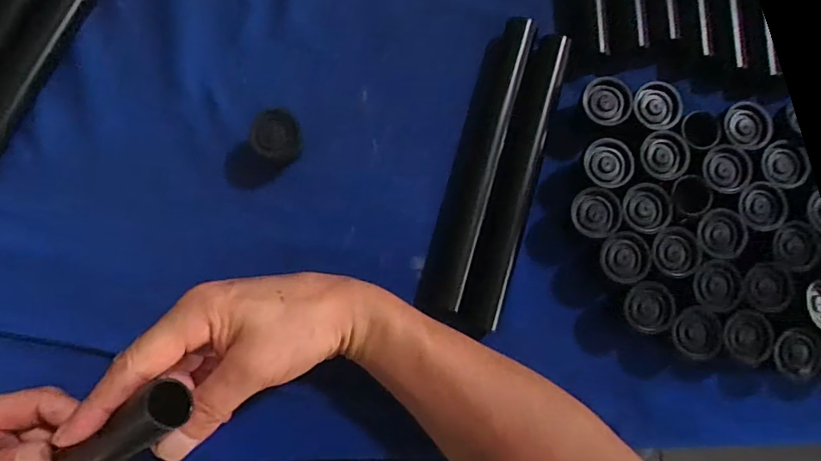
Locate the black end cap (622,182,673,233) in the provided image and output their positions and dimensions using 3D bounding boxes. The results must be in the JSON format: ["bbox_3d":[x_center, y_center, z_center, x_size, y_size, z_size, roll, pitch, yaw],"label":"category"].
[{"bbox_3d":[0.162,-0.015,0.335,0.030,0.009,0.032,0,84,-3],"label":"black end cap"}]

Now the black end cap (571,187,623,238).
[{"bbox_3d":[0.129,-0.012,0.341,0.031,0.014,0.034,-17,85,-4],"label":"black end cap"}]

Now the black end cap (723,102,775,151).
[{"bbox_3d":[0.242,-0.073,0.351,0.031,0.010,0.033,0,84,-3],"label":"black end cap"}]

